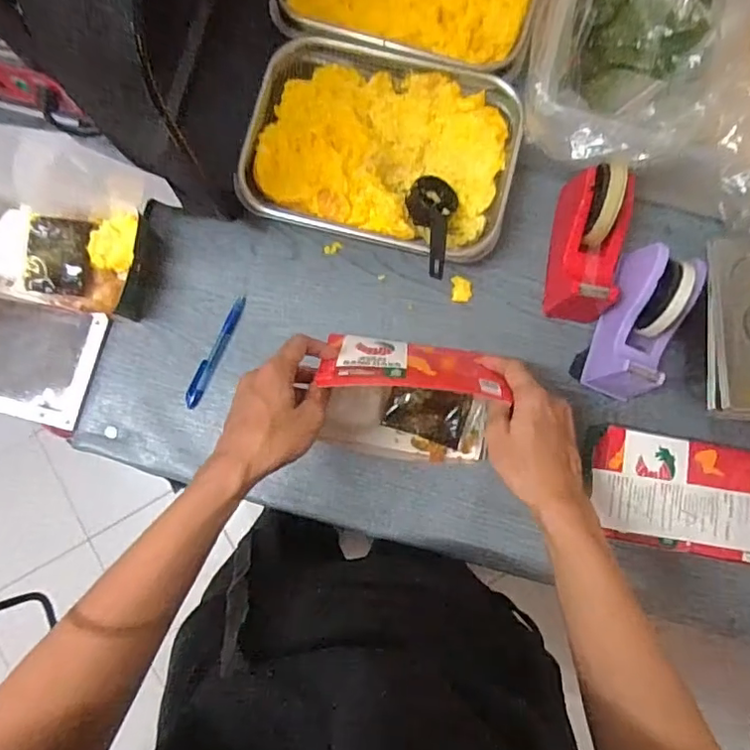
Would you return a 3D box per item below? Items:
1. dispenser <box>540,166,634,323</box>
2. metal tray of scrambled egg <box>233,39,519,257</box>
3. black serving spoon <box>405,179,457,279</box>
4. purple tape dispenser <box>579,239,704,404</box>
[{"bbox_3d":[0.233,-0.144,0.606,0.068,0.105,0.150,8,82,0],"label":"dispenser"},{"bbox_3d":[0.009,-0.249,0.641,0.293,0.061,0.207,13,82,1],"label":"metal tray of scrambled egg"},{"bbox_3d":[0.063,-0.168,0.613,0.059,0.038,0.133,2,61,0],"label":"black serving spoon"},{"bbox_3d":[0.282,-0.053,0.594,0.067,0.091,0.146,18,82,2],"label":"purple tape dispenser"}]

